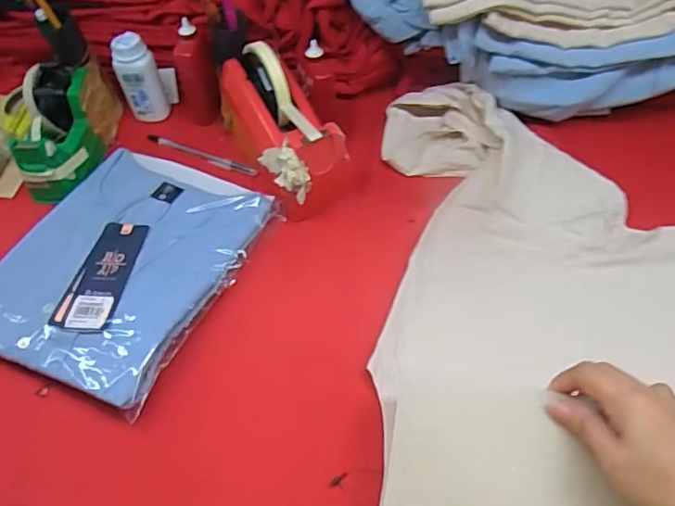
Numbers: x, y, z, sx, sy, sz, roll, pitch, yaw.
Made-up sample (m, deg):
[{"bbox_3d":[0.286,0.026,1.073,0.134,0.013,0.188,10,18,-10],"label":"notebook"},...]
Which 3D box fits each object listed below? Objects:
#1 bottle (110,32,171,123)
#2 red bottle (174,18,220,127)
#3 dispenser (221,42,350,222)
[{"bbox_3d":[-0.229,-0.203,0.627,0.044,0.103,0.034,-17,52,-14],"label":"bottle"},{"bbox_3d":[-0.162,-0.204,0.620,0.050,0.112,0.043,-15,54,-9],"label":"red bottle"},{"bbox_3d":[-0.053,-0.135,0.564,0.086,0.112,0.179,-27,57,-18],"label":"dispenser"}]

